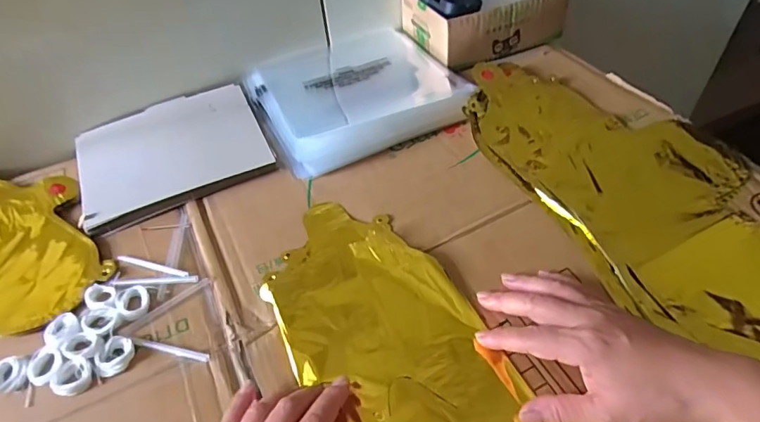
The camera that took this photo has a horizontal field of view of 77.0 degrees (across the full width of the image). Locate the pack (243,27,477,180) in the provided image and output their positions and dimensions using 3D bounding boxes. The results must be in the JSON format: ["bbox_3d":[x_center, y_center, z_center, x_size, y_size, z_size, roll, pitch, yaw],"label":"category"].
[{"bbox_3d":[-0.034,-0.154,0.587,0.233,0.026,0.229,-21,49,-13],"label":"pack"}]

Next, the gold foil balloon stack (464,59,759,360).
[{"bbox_3d":[0.262,-0.031,0.456,0.222,0.019,0.433,-24,50,-15],"label":"gold foil balloon stack"}]

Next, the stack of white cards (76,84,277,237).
[{"bbox_3d":[-0.228,-0.070,0.527,0.189,0.013,0.166,-23,50,-15],"label":"stack of white cards"}]

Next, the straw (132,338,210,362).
[{"bbox_3d":[-0.166,0.110,0.379,0.067,0.005,0.007,9,50,14],"label":"straw"}]

